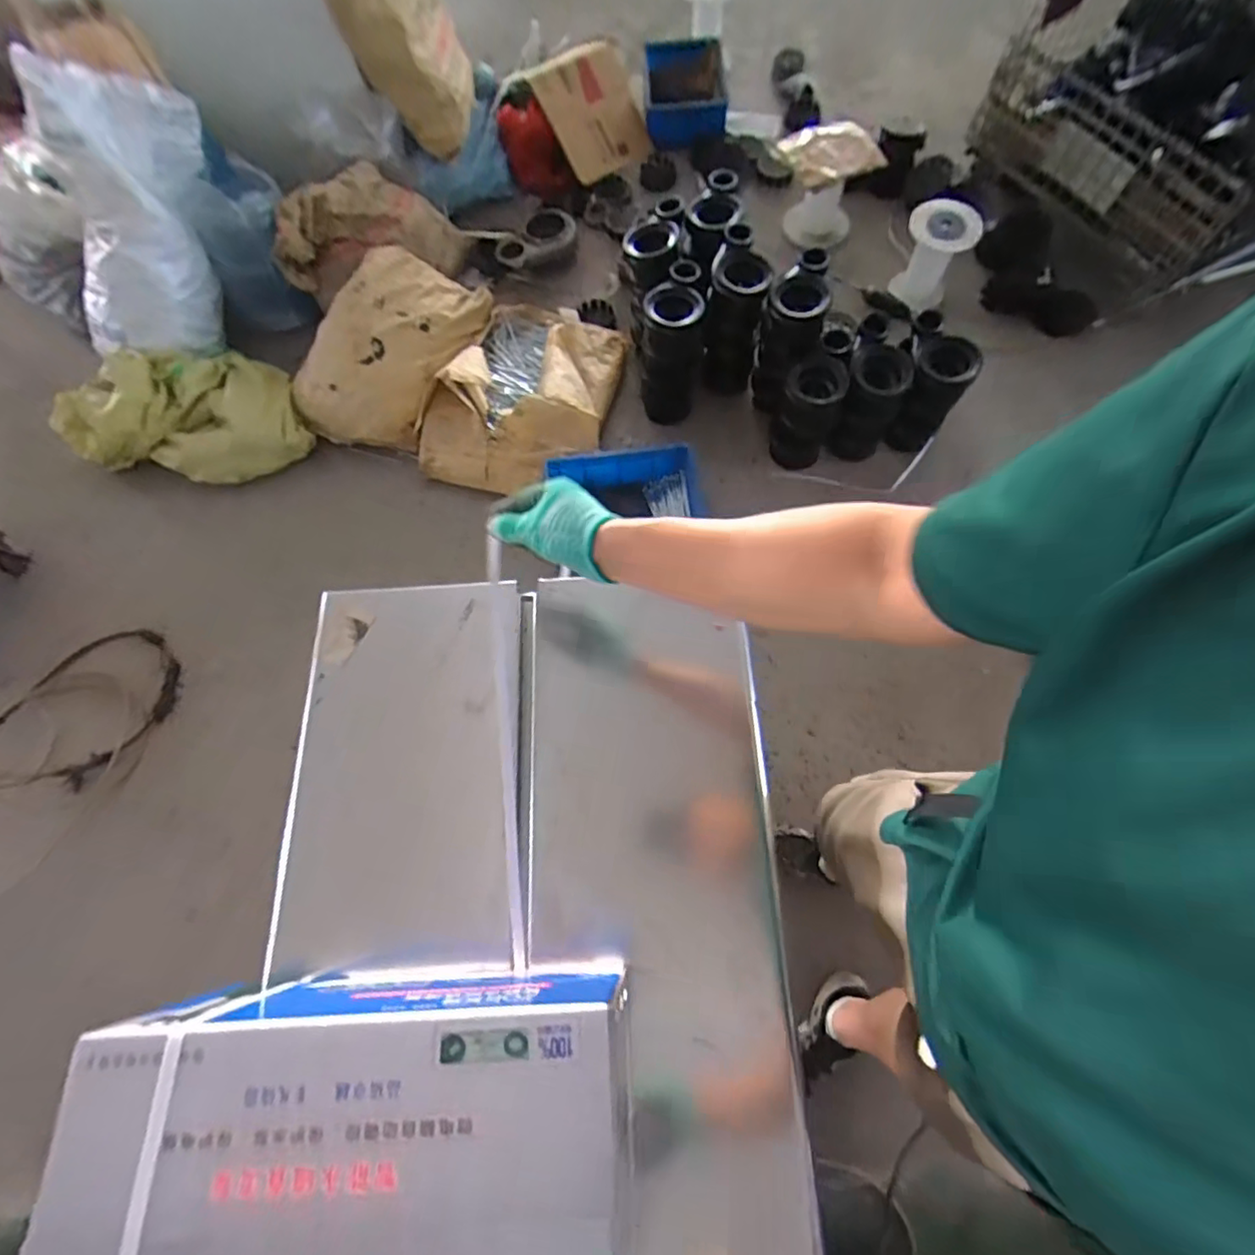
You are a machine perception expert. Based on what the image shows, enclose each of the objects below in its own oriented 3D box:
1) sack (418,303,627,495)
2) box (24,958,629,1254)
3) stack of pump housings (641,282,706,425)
[{"bbox_3d":[-0.291,-0.701,1.659,0.471,0.155,0.602,10,70,7],"label":"sack"},{"bbox_3d":[-0.196,0.419,0.470,0.387,0.199,0.235,-3,68,1],"label":"box"},{"bbox_3d":[0.124,-0.740,1.654,0.162,0.418,0.131,3,69,5],"label":"stack of pump housings"}]

